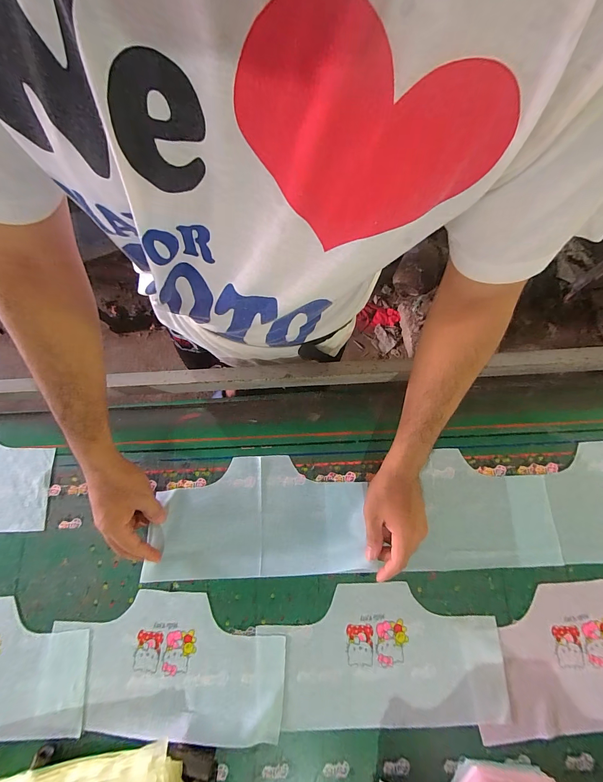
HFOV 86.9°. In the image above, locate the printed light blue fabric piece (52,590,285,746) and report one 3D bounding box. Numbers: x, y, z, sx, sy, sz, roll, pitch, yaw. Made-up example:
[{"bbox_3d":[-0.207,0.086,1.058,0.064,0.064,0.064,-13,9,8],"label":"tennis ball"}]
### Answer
[{"bbox_3d":[-0.168,0.368,0.429,0.281,0.006,0.167,-1,76,2],"label":"printed light blue fabric piece"}]

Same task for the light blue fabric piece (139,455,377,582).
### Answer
[{"bbox_3d":[-0.060,0.181,0.467,0.294,0.021,0.160,-3,76,1],"label":"light blue fabric piece"}]

